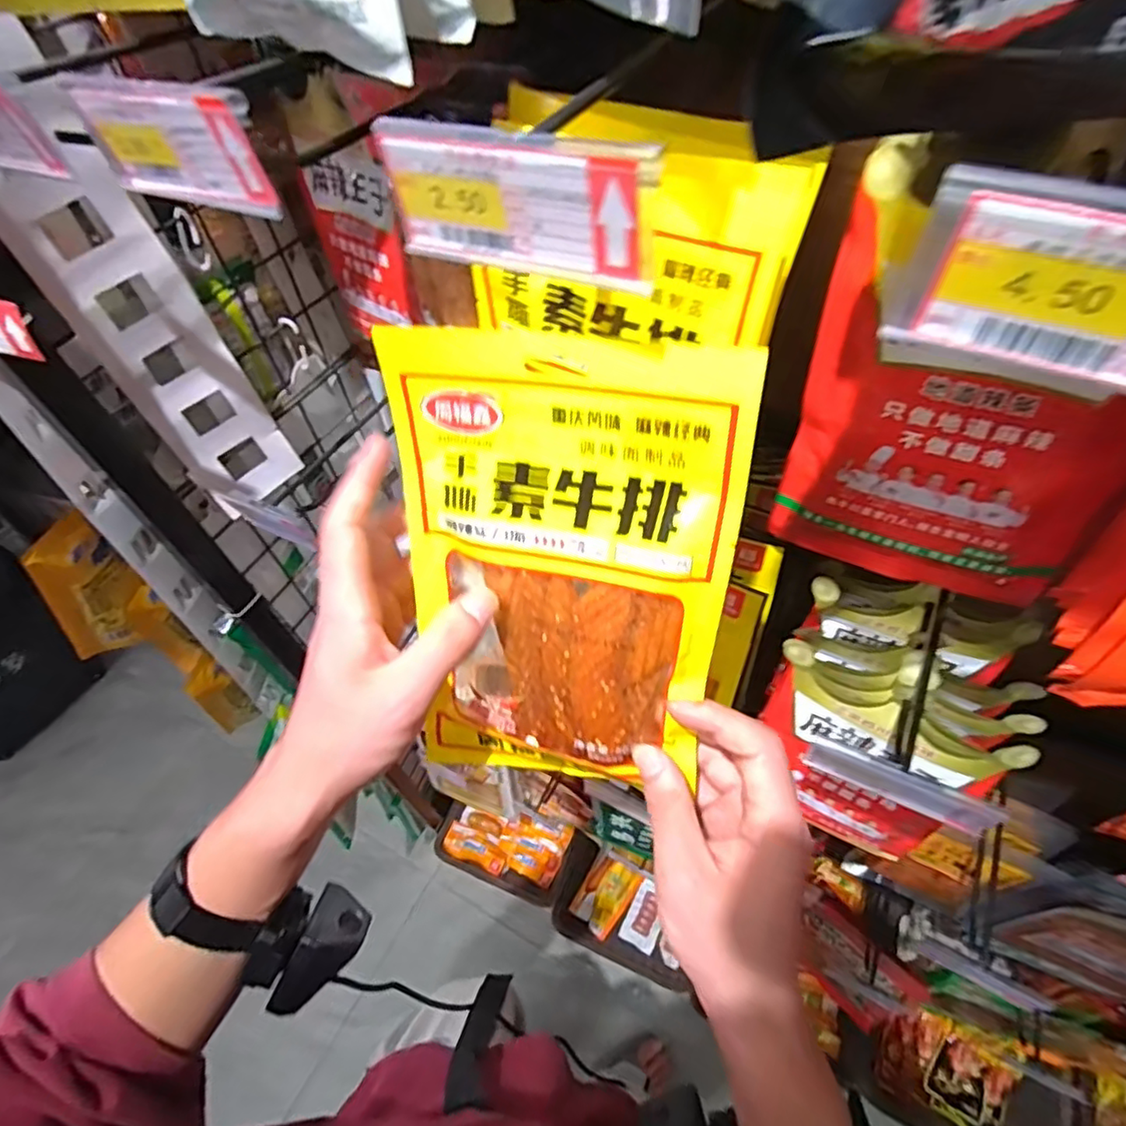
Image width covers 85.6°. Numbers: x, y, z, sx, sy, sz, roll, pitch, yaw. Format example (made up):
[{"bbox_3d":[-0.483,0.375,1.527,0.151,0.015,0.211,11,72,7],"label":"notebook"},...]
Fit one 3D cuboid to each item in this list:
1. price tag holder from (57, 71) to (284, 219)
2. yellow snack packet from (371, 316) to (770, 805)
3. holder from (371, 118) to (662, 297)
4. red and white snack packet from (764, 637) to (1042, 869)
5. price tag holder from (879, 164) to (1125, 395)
[{"bbox_3d":[-0.164,-0.174,0.253,0.106,0.048,0.010,20,62,20],"label":"price tag holder"},{"bbox_3d":[-0.004,0.007,0.294,0.155,0.216,0.016,10,27,16],"label":"yellow snack packet"},{"bbox_3d":[-0.017,-0.120,0.205,0.099,0.043,0.006,19,57,19],"label":"holder"},{"bbox_3d":[0.242,0.167,0.507,0.160,0.200,0.048,28,60,24],"label":"red and white snack packet"},{"bbox_3d":[0.136,-0.062,0.145,0.100,0.044,0.004,22,58,21],"label":"price tag holder"}]

